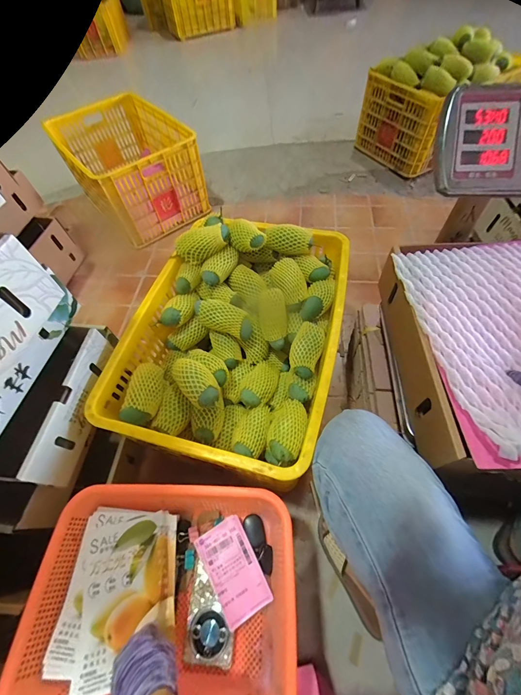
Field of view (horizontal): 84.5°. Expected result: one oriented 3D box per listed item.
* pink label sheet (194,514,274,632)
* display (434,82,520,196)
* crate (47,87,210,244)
[{"bbox_3d":[-0.045,0.363,0.474,0.081,0.004,0.134,-26,59,-20],"label":"pink label sheet"},{"bbox_3d":[0.436,-0.347,0.484,0.258,0.043,0.161,-3,104,0],"label":"display"},{"bbox_3d":[-0.592,-0.825,1.305,0.427,0.306,0.663,-36,63,-16],"label":"crate"}]

